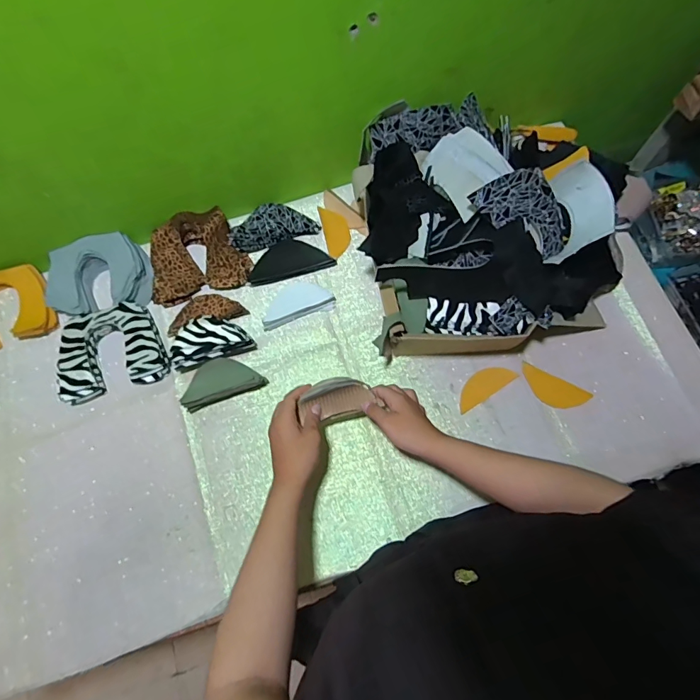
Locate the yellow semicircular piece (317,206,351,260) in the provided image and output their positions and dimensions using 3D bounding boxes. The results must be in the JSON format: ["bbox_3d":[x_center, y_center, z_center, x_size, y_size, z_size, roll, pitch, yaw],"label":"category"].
[{"bbox_3d":[-0.023,-0.207,0.743,0.043,0.009,0.098,-14,80,-4],"label":"yellow semicircular piece"}]

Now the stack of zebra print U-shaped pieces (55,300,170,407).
[{"bbox_3d":[-0.374,-0.001,0.671,0.158,0.032,0.136,-16,71,-4],"label":"stack of zebra print U-shaped pieces"}]

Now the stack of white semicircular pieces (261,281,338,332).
[{"bbox_3d":[-0.087,-0.077,0.690,0.119,0.033,0.051,-20,72,-5],"label":"stack of white semicircular pieces"}]

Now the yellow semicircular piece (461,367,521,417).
[{"bbox_3d":[0.203,0.053,0.648,0.100,0.008,0.040,-32,73,-9],"label":"yellow semicircular piece"}]

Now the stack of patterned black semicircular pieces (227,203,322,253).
[{"bbox_3d":[-0.132,-0.218,0.731,0.147,0.016,0.075,-15,71,-3],"label":"stack of patterned black semicircular pieces"}]

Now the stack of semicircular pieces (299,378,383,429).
[{"bbox_3d":[-0.018,0.067,0.571,0.092,0.036,0.053,-15,73,-3],"label":"stack of semicircular pieces"}]

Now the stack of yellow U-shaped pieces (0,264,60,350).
[{"bbox_3d":[-0.571,-0.067,0.698,0.159,0.029,0.126,-19,71,-5],"label":"stack of yellow U-shaped pieces"}]

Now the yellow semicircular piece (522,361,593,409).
[{"bbox_3d":[0.306,0.061,0.646,0.103,0.008,0.044,26,74,10],"label":"yellow semicircular piece"}]

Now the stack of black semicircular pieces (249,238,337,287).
[{"bbox_3d":[-0.104,-0.160,0.709,0.140,0.032,0.067,-17,71,-4],"label":"stack of black semicircular pieces"}]

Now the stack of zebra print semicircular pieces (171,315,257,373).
[{"bbox_3d":[-0.215,-0.012,0.655,0.121,0.058,0.061,-19,71,-5],"label":"stack of zebra print semicircular pieces"}]

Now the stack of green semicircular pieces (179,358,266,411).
[{"bbox_3d":[-0.193,0.047,0.646,0.125,0.044,0.056,-19,71,-5],"label":"stack of green semicircular pieces"}]

